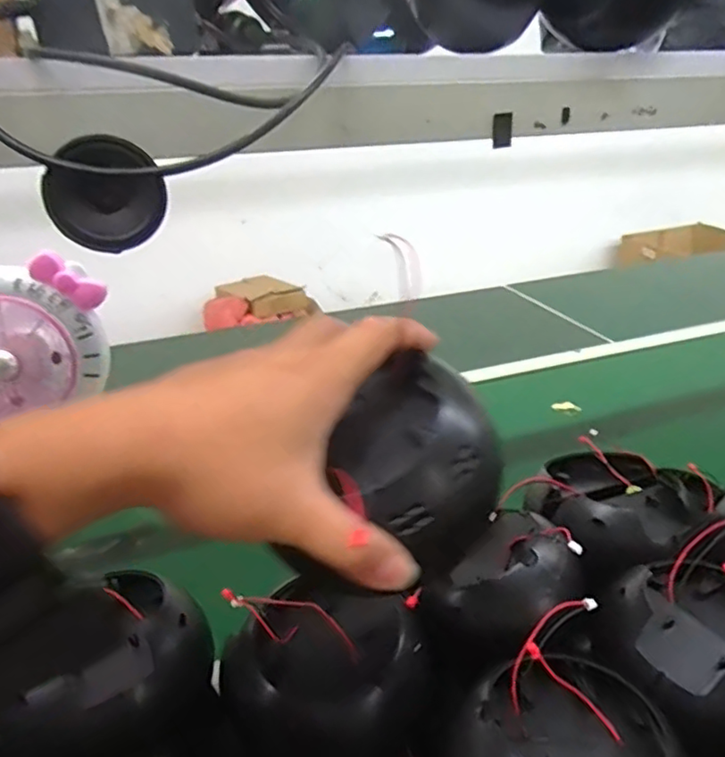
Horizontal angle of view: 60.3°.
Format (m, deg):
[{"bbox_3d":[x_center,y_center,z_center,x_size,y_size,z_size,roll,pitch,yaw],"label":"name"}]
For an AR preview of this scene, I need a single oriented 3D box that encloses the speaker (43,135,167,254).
[{"bbox_3d":[-0.151,-0.108,0.368,0.064,0.063,0.027,-11,29,-18],"label":"speaker"}]

